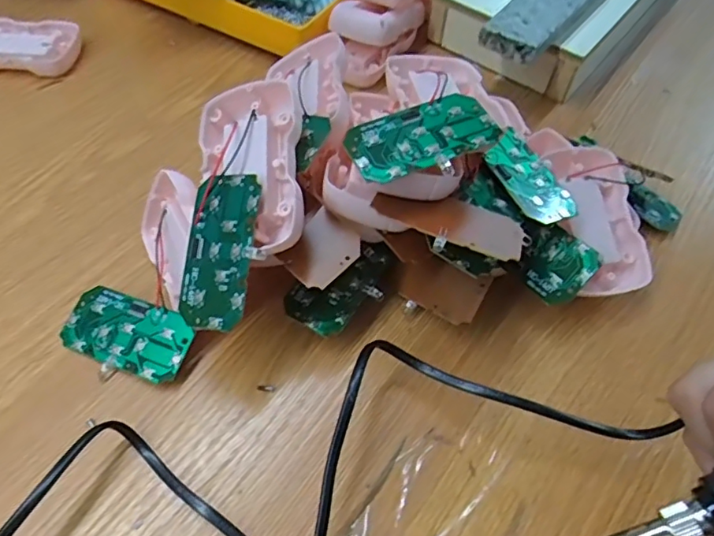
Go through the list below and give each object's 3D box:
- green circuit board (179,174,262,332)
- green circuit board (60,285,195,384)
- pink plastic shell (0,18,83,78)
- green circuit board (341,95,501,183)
[{"bbox_3d":[-0.065,-0.008,0.259,0.036,0.004,0.073,4,82,24],"label":"green circuit board"},{"bbox_3d":[-0.124,0.035,0.294,0.073,0.004,0.036,16,71,15],"label":"green circuit board"},{"bbox_3d":[-0.270,-0.175,0.435,0.088,0.017,0.055,1,54,-3],"label":"pink plastic shell"},{"bbox_3d":[0.032,-0.064,0.264,0.072,0.004,0.037,-25,64,-14],"label":"green circuit board"}]

